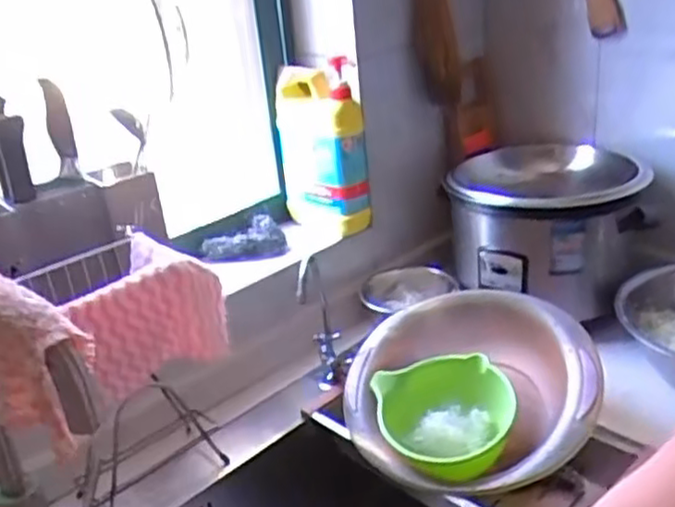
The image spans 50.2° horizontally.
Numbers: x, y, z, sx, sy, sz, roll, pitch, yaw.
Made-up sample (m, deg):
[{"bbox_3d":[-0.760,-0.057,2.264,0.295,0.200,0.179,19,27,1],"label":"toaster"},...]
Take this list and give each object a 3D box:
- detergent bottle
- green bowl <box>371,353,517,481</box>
[{"bbox_3d":[-0.020,-0.143,1.031,0.121,0.258,0.088,-6,24,0],"label":"detergent bottle"},{"bbox_3d":[0.130,0.200,0.855,0.157,0.075,0.157,-8,38,7],"label":"green bowl"}]

